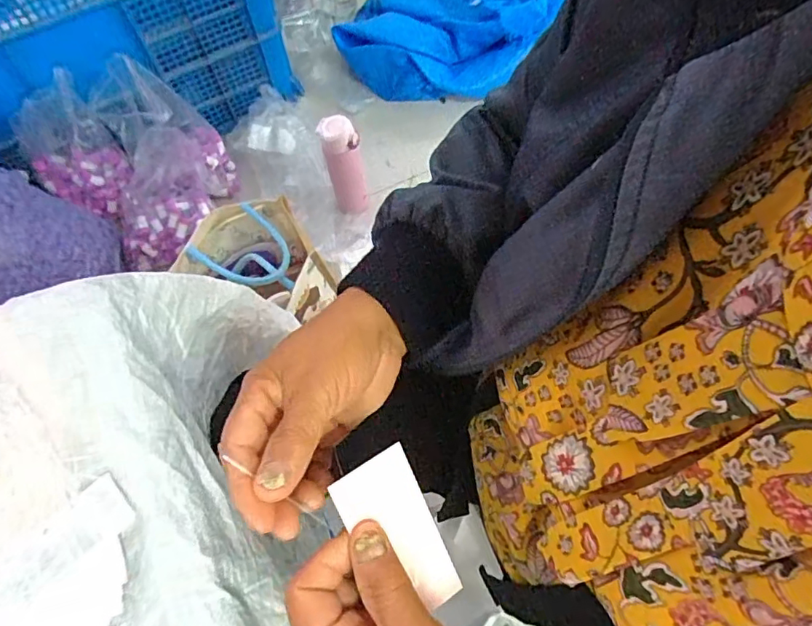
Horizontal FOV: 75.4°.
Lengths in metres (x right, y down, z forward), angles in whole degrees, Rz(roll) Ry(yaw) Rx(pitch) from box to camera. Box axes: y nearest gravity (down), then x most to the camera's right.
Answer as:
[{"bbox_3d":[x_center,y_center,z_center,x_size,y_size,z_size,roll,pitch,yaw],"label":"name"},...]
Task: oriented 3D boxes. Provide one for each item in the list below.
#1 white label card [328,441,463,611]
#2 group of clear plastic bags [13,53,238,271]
[{"bbox_3d":[-0.003,0.120,0.282,0.043,0.005,0.093,-29,102,-25],"label":"white label card"},{"bbox_3d":[-0.483,-0.273,0.972,0.251,0.251,0.300,42,73,19],"label":"group of clear plastic bags"}]

